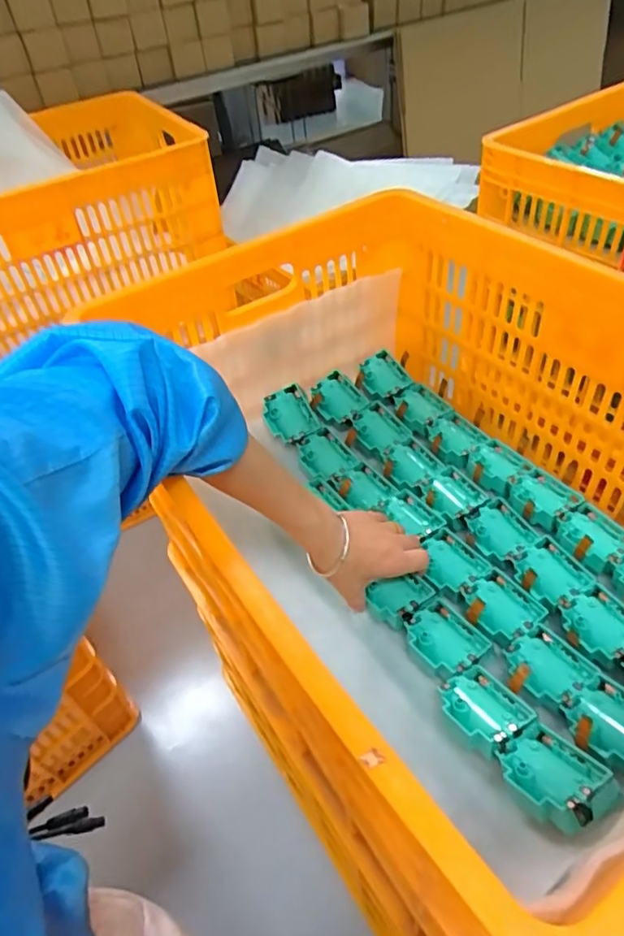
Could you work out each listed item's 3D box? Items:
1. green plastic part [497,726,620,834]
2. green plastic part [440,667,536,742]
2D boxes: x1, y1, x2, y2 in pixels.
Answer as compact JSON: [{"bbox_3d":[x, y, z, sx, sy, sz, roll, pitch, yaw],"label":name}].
[{"bbox_3d":[0.202,0.260,0.485,0.063,0.028,0.082,-25,23,-25],"label":"green plastic part"},{"bbox_3d":[0.159,0.223,0.548,0.061,0.021,0.071,-27,48,-18],"label":"green plastic part"}]

